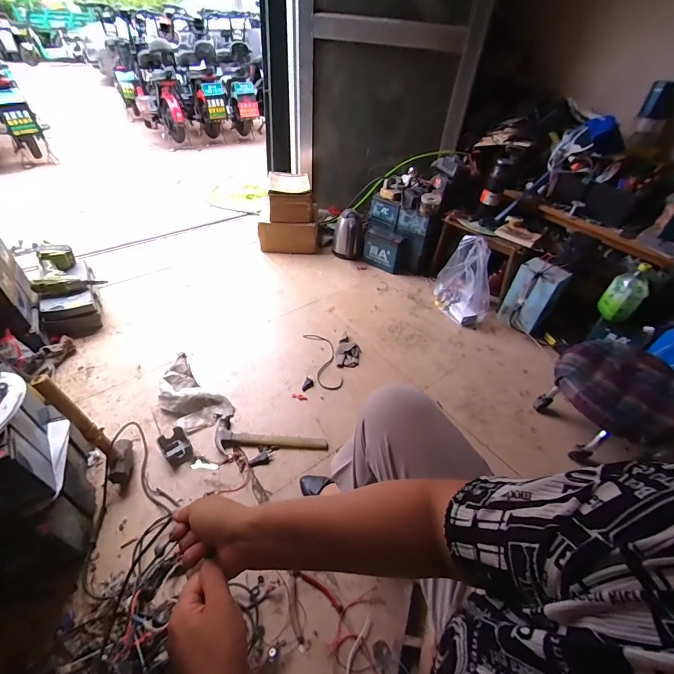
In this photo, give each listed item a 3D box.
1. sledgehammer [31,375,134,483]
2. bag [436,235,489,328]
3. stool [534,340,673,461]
[{"bbox_3d":[-0.580,0.221,0.814,0.040,0.332,0.115,-16,43,0],"label":"sledgehammer"},{"bbox_3d":[0.517,-0.241,1.423,0.143,0.309,0.248,-23,49,-28],"label":"bag"},{"bbox_3d":[0.847,0.197,1.088,0.346,0.223,0.327,-18,49,-23],"label":"stool"}]

